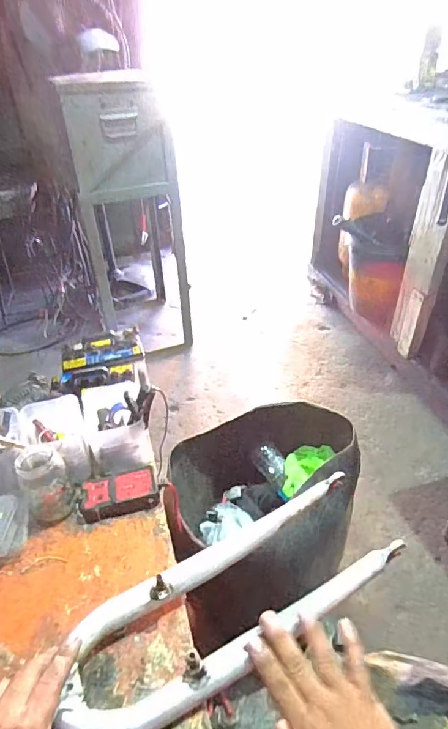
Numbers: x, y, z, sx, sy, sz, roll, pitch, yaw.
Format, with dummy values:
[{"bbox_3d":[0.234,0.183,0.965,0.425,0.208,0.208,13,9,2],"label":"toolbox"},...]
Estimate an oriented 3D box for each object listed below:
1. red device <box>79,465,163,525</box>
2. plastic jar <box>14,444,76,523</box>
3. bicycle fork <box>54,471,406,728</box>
[{"bbox_3d":[-0.152,0.191,0.655,0.113,0.030,0.062,-11,38,-10],"label":"red device"},{"bbox_3d":[-0.245,0.168,0.634,0.059,0.103,0.058,-2,37,1],"label":"plastic jar"},{"bbox_3d":[0.009,0.261,0.509,0.370,0.057,0.133,-26,42,-16],"label":"bicycle fork"}]

